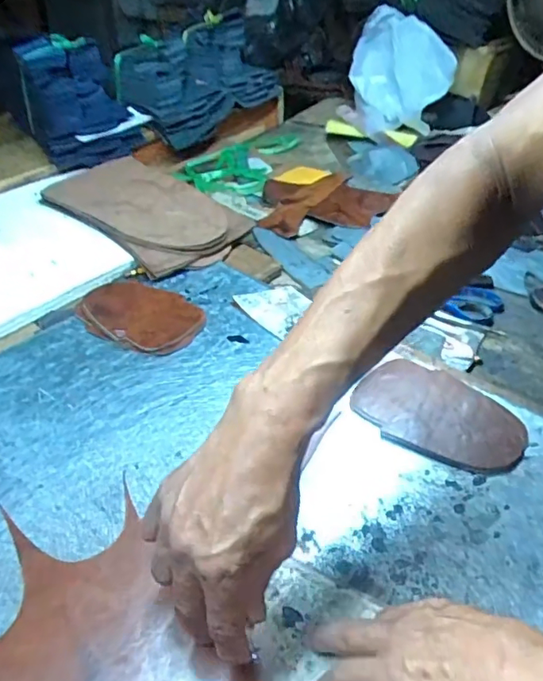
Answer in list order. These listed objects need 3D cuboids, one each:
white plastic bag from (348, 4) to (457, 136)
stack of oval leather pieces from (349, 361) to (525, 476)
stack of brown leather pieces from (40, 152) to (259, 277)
[{"bbox_3d":[0.265,-0.552,1.107,0.202,0.223,0.049,21,18,2],"label":"white plastic bag"},{"bbox_3d":[0.155,0.068,0.494,0.152,0.016,0.097,32,58,28],"label":"stack of oval leather pieces"},{"bbox_3d":[-0.186,-0.208,0.800,0.307,0.039,0.188,32,58,28],"label":"stack of brown leather pieces"}]

